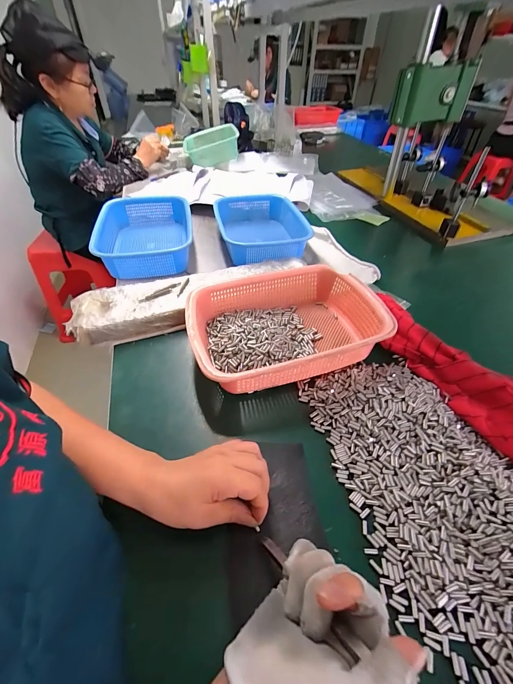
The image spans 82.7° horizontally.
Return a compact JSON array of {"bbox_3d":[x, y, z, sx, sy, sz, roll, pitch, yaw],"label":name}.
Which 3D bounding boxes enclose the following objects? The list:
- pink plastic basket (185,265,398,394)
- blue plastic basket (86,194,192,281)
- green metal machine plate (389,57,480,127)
[{"bbox_3d":[0.043,-0.026,0.473,0.289,0.073,0.213,-15,48,-13],"label":"pink plastic basket"},{"bbox_3d":[-0.254,-0.254,0.690,0.198,0.077,0.274,-9,46,-8],"label":"blue plastic basket"},{"bbox_3d":[0.474,-0.667,0.788,0.189,0.124,0.055,8,46,9],"label":"green metal machine plate"}]

